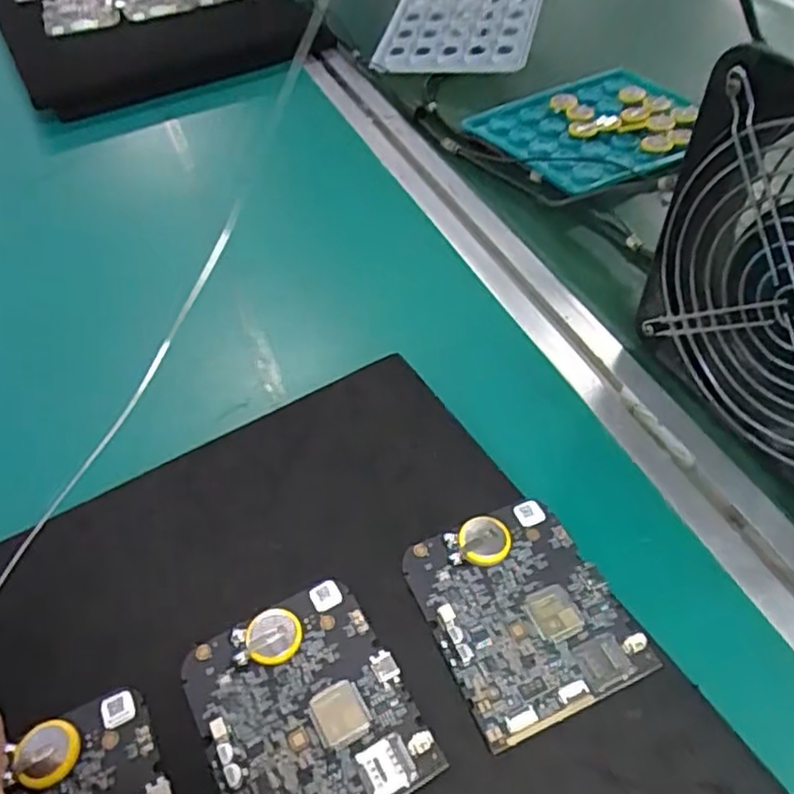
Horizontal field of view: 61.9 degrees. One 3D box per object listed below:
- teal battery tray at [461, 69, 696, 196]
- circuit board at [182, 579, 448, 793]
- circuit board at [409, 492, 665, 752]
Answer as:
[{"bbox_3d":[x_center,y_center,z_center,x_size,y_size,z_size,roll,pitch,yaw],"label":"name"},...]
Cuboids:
[{"bbox_3d":[0.142,-0.189,0.470,0.145,0.011,0.123,-23,51,-17],"label":"teal battery tray"},{"bbox_3d":[-0.031,0.106,0.223,0.065,0.004,0.077,-25,52,-18],"label":"circuit board"},{"bbox_3d":[0.046,0.077,0.243,0.065,0.005,0.077,-20,50,-14],"label":"circuit board"}]

